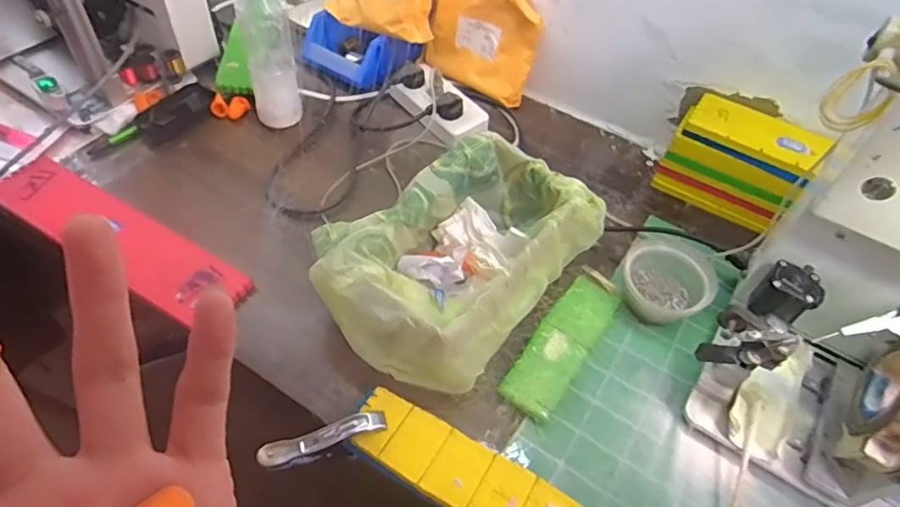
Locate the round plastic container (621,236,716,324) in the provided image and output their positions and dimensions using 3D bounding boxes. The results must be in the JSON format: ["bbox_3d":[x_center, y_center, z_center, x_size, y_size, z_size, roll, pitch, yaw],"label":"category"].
[{"bbox_3d":[0.245,0.031,0.641,0.098,0.058,0.096,3,51,-3],"label":"round plastic container"}]

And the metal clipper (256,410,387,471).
[{"bbox_3d":[-0.115,0.169,0.516,0.114,0.026,0.020,-11,53,-14],"label":"metal clipper"}]

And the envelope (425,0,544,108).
[{"bbox_3d":[0.047,-0.322,0.829,0.169,0.161,0.025,32,44,17],"label":"envelope"}]

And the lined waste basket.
[{"bbox_3d":[0.014,-0.005,0.615,0.190,0.107,0.292,33,55,20],"label":"lined waste basket"}]

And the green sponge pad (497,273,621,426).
[{"bbox_3d":[0.123,0.095,0.609,0.056,0.014,0.183,31,55,19],"label":"green sponge pad"}]

